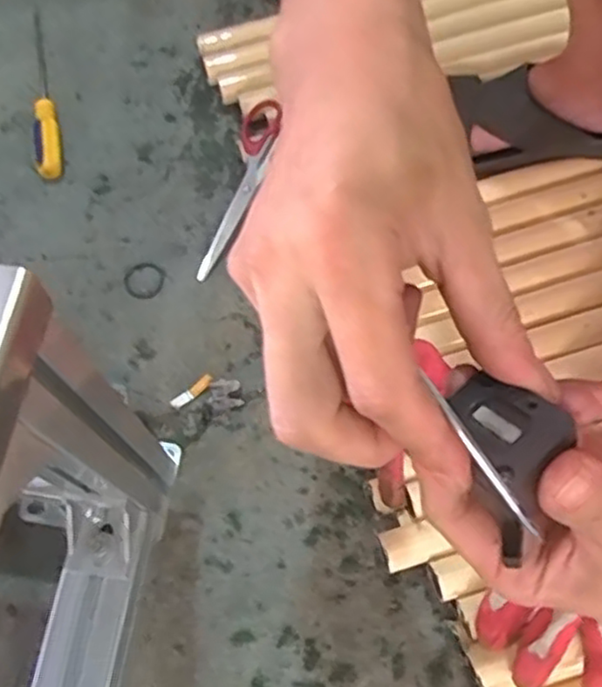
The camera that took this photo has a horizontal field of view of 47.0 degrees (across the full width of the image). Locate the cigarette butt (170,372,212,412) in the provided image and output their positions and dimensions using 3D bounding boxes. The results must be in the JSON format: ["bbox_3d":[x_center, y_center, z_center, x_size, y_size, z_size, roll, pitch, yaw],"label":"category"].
[{"bbox_3d":[-0.090,0.040,0.571,0.039,0.011,0.009,-36,71,-11],"label":"cigarette butt"}]

